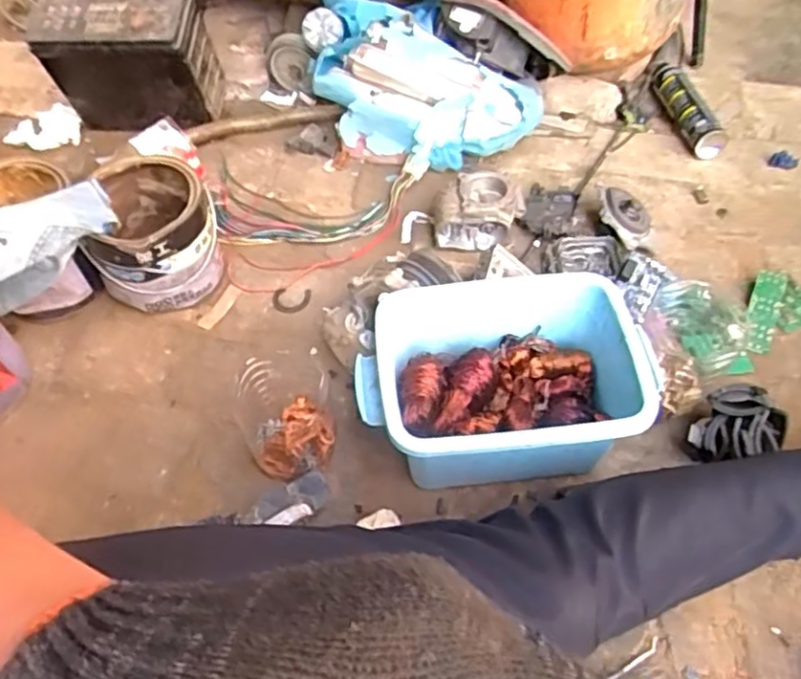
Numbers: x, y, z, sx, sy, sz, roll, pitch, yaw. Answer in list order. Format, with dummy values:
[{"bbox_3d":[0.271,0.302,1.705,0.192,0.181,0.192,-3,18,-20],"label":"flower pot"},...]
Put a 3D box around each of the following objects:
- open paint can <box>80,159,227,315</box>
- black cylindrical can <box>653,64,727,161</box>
[{"bbox_3d":[-0.329,-0.142,0.895,0.157,0.148,0.175,-18,56,-10],"label":"open paint can"},{"bbox_3d":[0.467,-0.385,1.088,0.054,0.051,0.228,-14,56,-8],"label":"black cylindrical can"}]

